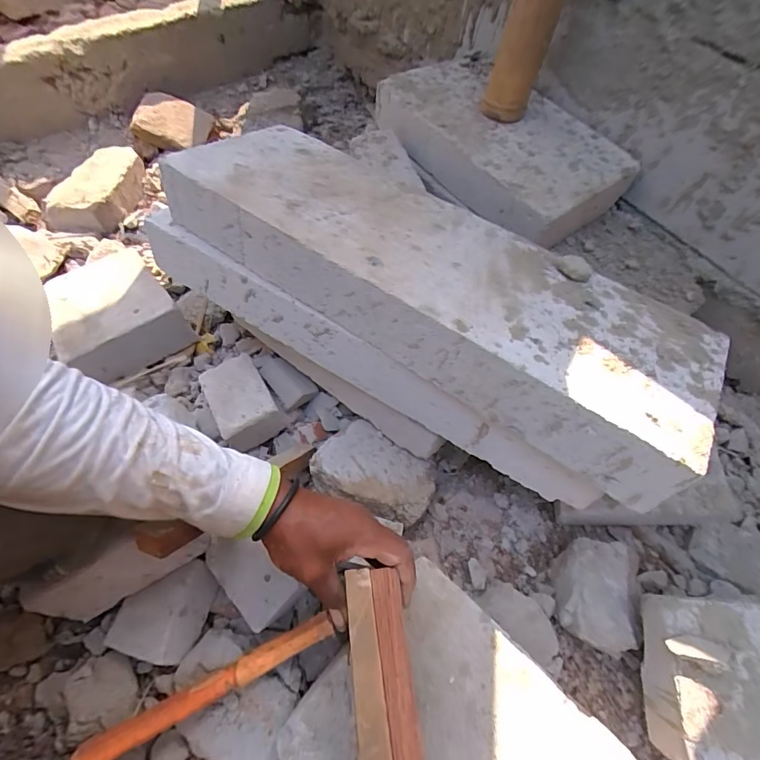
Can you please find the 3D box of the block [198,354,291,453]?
[{"bbox_3d":[-0.188,0.031,0.559,0.082,0.069,0.126,-33,69,-19],"label":"block"}]

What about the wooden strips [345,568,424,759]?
[{"bbox_3d":[0.007,0.245,0.270,0.042,0.030,0.219,-6,55,-6],"label":"wooden strips"}]

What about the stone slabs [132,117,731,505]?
[{"bbox_3d":[0.023,-0.106,0.496,0.613,0.160,0.225,31,51,15],"label":"stone slabs"}]

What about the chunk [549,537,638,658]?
[{"bbox_3d":[0.242,0.242,0.471,0.075,0.072,0.107,15,62,4],"label":"chunk"}]

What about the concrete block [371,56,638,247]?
[{"bbox_3d":[0.182,-0.380,0.664,0.205,0.073,0.397,-37,70,-20],"label":"concrete block"}]

